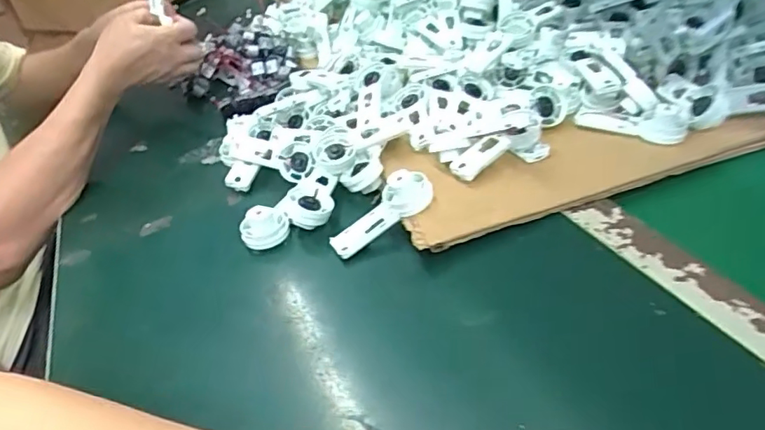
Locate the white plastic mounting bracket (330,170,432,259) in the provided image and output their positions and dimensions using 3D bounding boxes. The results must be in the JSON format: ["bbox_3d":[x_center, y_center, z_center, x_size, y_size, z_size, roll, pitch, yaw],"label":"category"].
[{"bbox_3d":[-0.001,0.000,0.446,0.093,0.024,0.030,-39,45,5],"label":"white plastic mounting bracket"}]

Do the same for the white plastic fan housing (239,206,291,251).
[{"bbox_3d":[-0.101,0.013,0.472,0.041,0.032,0.028,-19,37,-11],"label":"white plastic fan housing"}]

